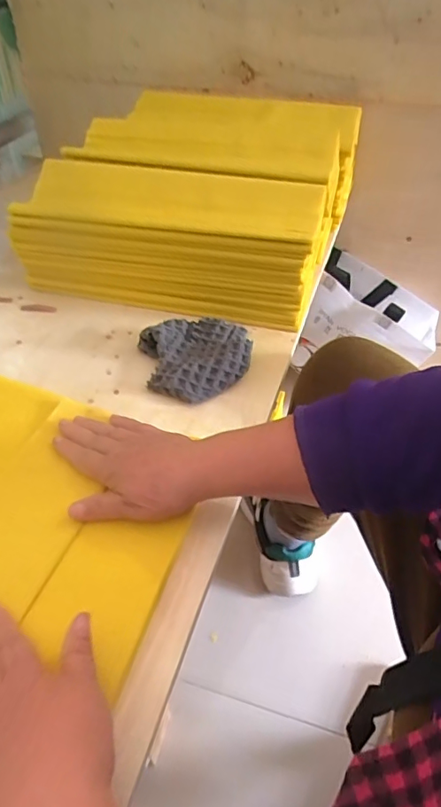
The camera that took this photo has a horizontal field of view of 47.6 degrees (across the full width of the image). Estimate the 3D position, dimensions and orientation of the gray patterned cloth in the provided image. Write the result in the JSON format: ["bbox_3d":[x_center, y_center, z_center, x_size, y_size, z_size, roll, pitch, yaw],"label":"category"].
[{"bbox_3d":[-0.025,-0.054,0.546,0.114,0.029,0.114,-8,44,-8],"label":"gray patterned cloth"}]

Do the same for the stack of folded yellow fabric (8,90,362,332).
[{"bbox_3d":[-0.019,-0.299,0.719,0.373,0.160,0.401,12,45,12],"label":"stack of folded yellow fabric"}]

